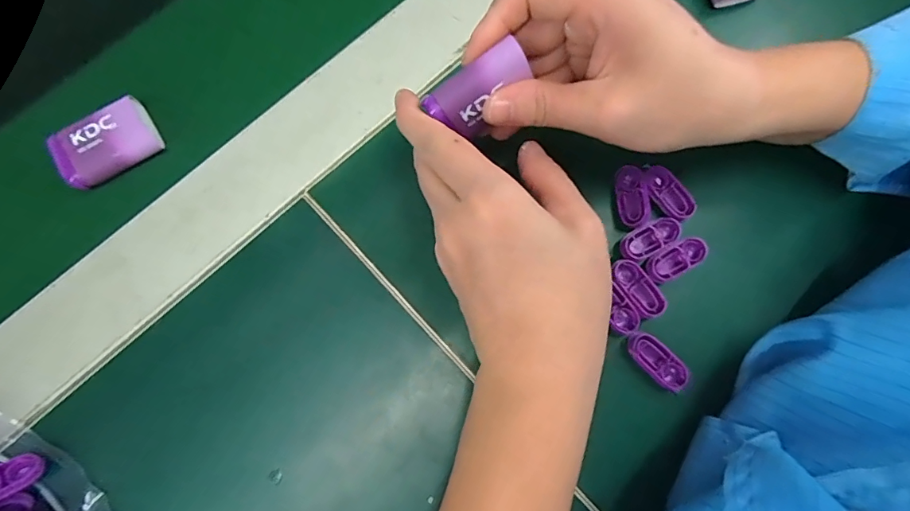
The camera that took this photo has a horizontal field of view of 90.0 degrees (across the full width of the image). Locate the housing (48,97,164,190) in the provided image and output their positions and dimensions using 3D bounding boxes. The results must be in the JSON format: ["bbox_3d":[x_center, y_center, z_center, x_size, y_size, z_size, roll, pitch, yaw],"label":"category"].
[{"bbox_3d":[-0.190,-0.060,0.248,0.049,0.012,0.034,-33,82,-6],"label":"housing"}]

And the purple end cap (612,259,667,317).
[{"bbox_3d":[0.097,0.017,0.238,0.015,0.004,0.034,-38,82,-7],"label":"purple end cap"}]

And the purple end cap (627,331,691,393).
[{"bbox_3d":[0.105,0.054,0.235,0.036,0.005,0.016,43,82,7],"label":"purple end cap"}]

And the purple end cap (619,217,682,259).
[{"bbox_3d":[0.106,-0.010,0.243,0.035,0.004,0.015,-28,81,-6],"label":"purple end cap"}]

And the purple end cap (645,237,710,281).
[{"bbox_3d":[0.118,0.002,0.242,0.036,0.004,0.015,-29,81,-6],"label":"purple end cap"}]

